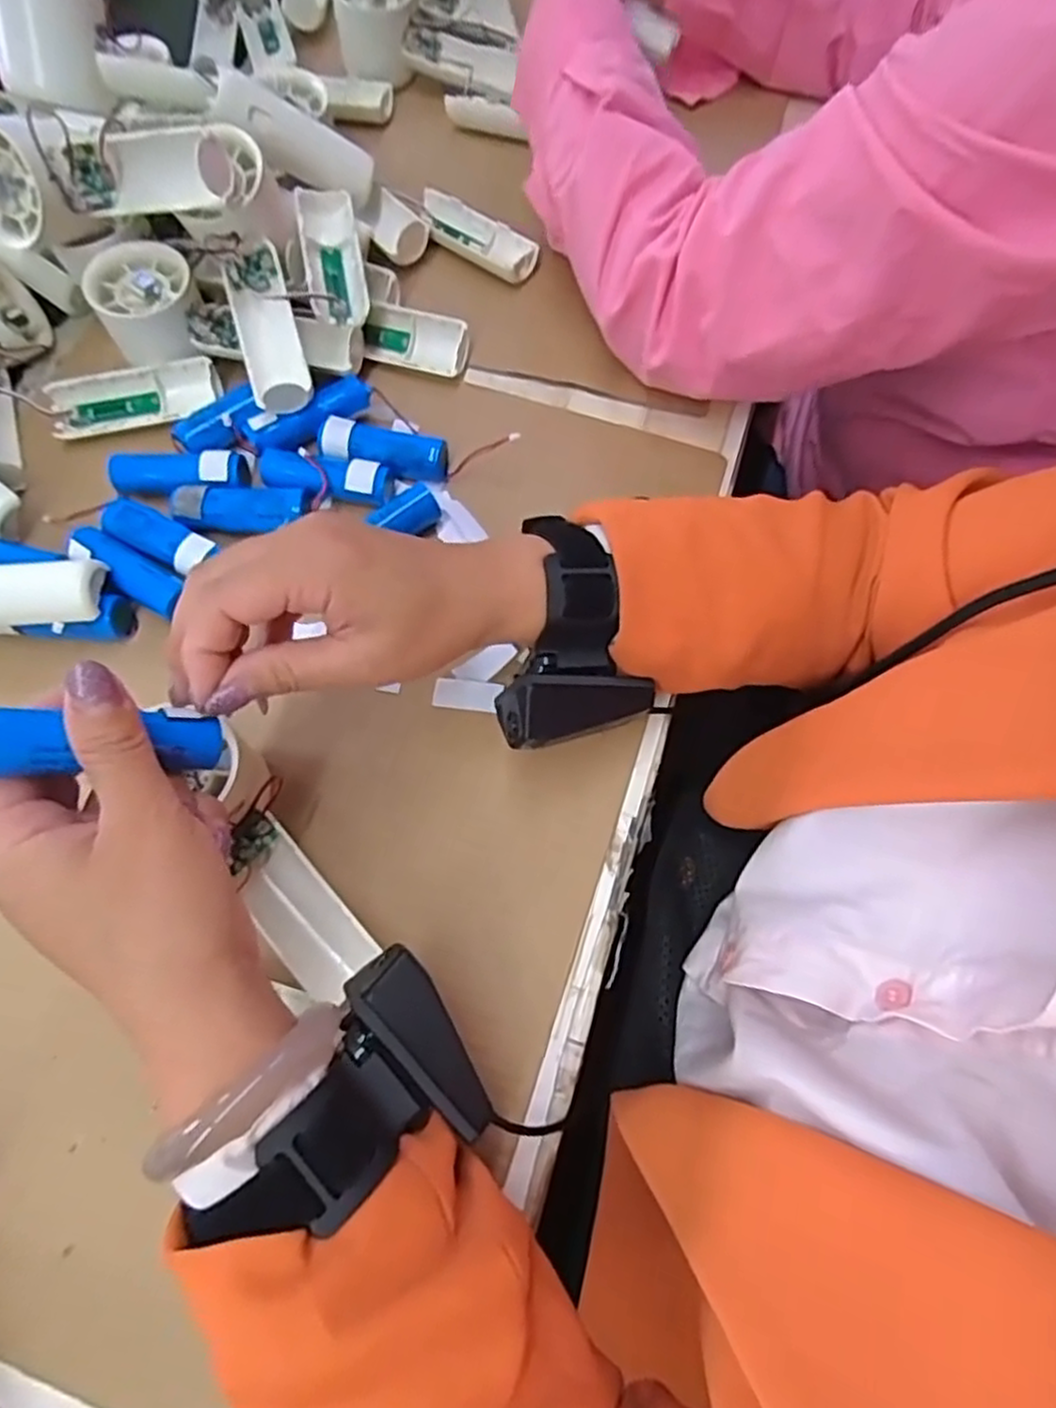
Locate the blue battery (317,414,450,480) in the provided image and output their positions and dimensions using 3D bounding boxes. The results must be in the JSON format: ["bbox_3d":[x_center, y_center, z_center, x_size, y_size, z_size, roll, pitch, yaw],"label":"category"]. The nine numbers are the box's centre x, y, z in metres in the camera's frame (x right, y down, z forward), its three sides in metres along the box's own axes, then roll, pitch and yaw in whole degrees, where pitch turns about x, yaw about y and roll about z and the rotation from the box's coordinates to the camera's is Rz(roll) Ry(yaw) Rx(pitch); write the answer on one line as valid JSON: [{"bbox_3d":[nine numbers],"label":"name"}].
[{"bbox_3d":[-0.083,-0.145,0.414,0.073,0.018,0.023,12,70,5],"label":"blue battery"}]

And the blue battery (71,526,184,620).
[{"bbox_3d":[-0.210,-0.070,0.383,0.068,0.023,0.024,28,73,11],"label":"blue battery"}]

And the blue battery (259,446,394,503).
[{"bbox_3d":[-0.116,-0.129,0.407,0.072,0.021,0.025,10,70,4],"label":"blue battery"}]

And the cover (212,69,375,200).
[{"bbox_3d":[-0.139,-0.338,0.438,0.096,0.028,0.027,4,62,-43],"label":"cover"}]

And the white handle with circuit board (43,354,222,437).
[{"bbox_3d":[-0.231,-0.180,0.426,0.096,0.017,0.032,-12,70,-3],"label":"white handle with circuit board"}]

